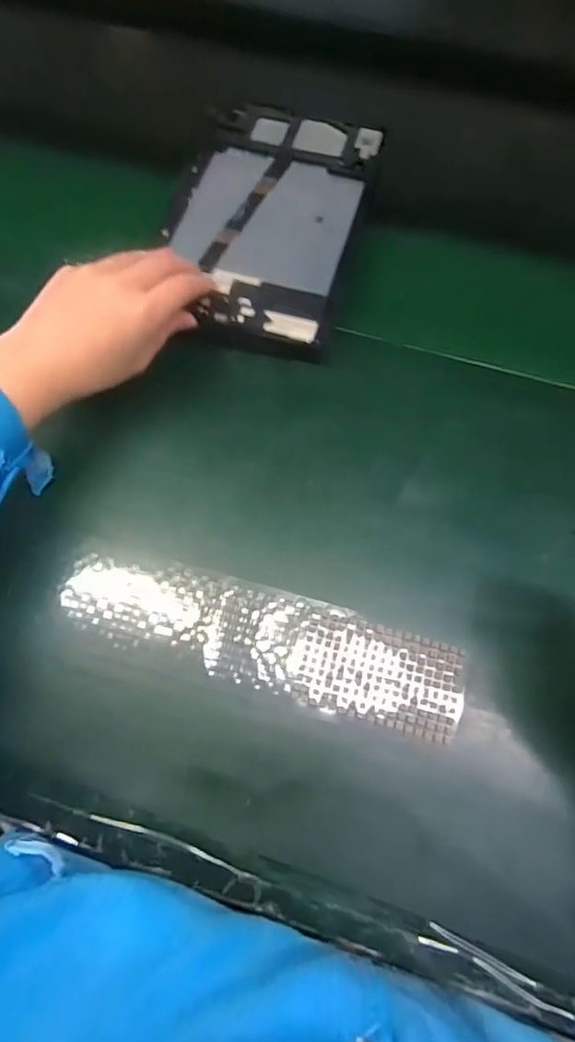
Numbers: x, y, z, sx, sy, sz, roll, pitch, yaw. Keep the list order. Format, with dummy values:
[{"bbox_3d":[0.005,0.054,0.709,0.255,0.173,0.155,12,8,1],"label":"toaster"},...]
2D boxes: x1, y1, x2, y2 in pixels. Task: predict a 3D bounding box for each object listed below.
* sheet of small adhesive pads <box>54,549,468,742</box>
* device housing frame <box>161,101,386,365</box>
[{"bbox_3d":[-0.017,0.074,0.362,0.259,0.004,0.062,16,71,6],"label":"sheet of small adhesive pads"},{"bbox_3d":[-0.015,-0.249,0.457,0.149,0.010,0.253,14,68,3],"label":"device housing frame"}]

